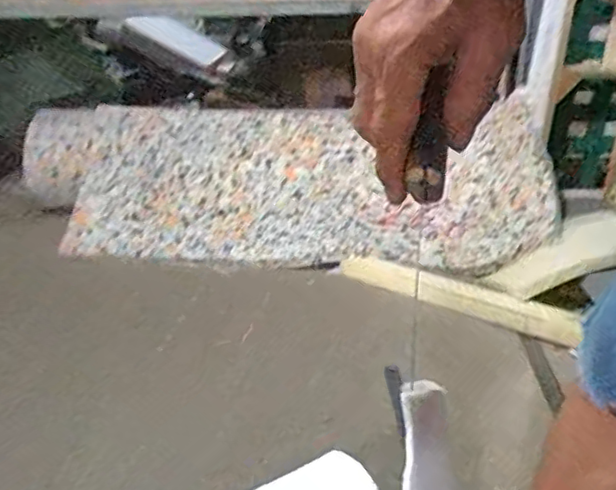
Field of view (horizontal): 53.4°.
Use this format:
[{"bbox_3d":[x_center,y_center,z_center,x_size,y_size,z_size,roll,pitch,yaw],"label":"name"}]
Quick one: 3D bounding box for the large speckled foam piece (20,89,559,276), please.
[{"bbox_3d":[-0.096,-0.172,1.682,1.438,0.283,0.459,4,28,8],"label":"large speckled foam piece"}]

